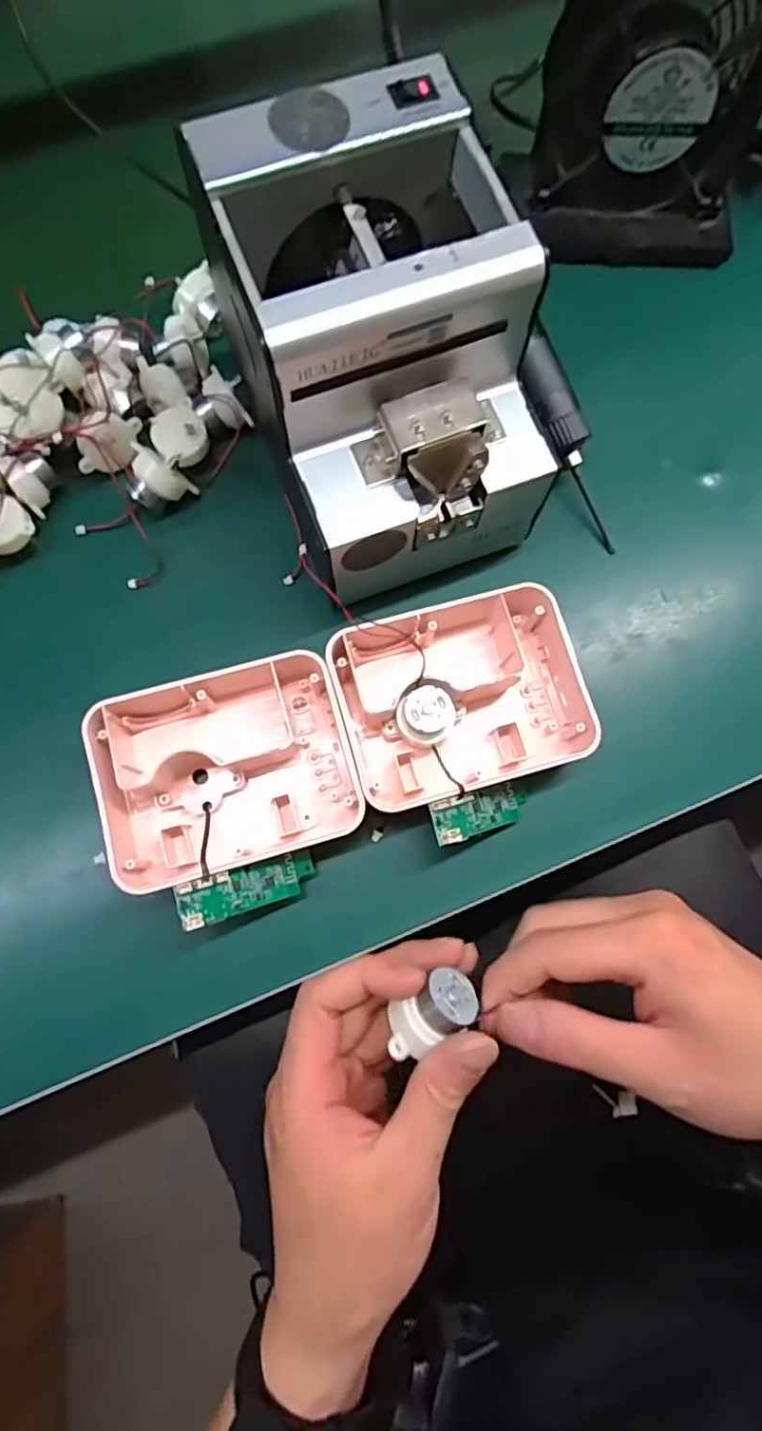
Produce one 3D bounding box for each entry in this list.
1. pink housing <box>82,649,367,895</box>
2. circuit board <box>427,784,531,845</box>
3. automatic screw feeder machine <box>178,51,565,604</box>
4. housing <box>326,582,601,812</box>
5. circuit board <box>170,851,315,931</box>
[{"bbox_3d":[-0.082,0.027,0.343,0.129,0.045,0.104,-17,75,-5],"label":"pink housing"},{"bbox_3d":[0.055,0.050,0.339,0.068,0.009,0.022,-8,75,-39],"label":"circuit board"},{"bbox_3d":[0.001,-0.174,0.333,0.121,0.150,0.170,-21,76,-6],"label":"automatic screw feeder machine"},{"bbox_3d":[0.043,-0.013,0.353,0.128,0.043,0.104,-16,75,-5],"label":"housing"},{"bbox_3d":[-0.066,0.087,0.323,0.070,0.005,0.022,-9,84,-30],"label":"circuit board"}]

